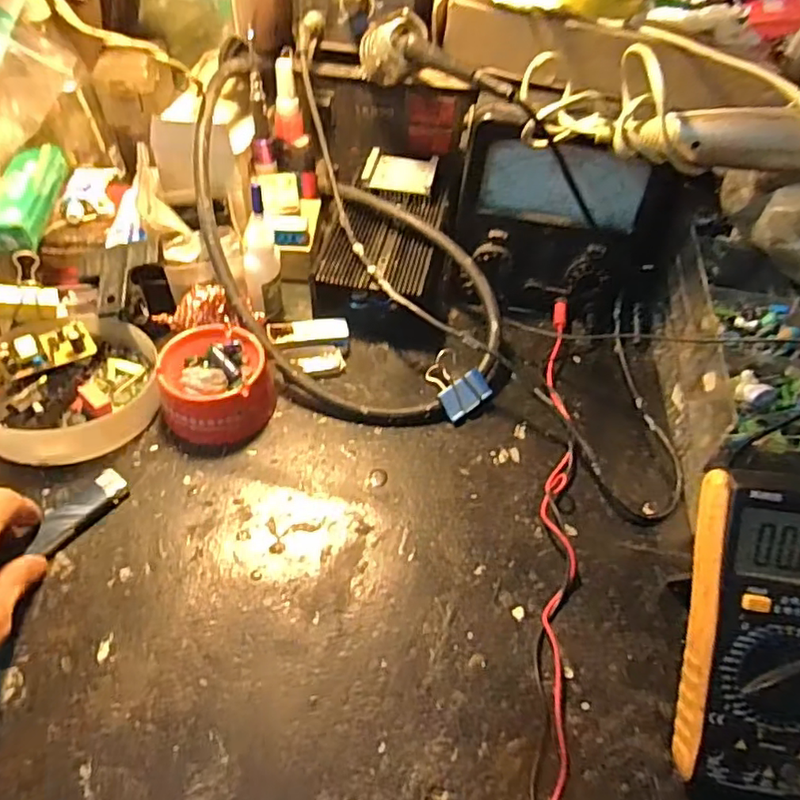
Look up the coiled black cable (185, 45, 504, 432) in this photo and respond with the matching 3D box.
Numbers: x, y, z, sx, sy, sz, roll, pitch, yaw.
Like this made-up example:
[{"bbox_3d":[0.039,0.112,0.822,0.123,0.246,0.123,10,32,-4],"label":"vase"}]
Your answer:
[{"bbox_3d":[-0.068,-0.157,0.521,0.206,0.156,0.367,-22,55,-21],"label":"coiled black cable"}]

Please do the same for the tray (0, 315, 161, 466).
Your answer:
[{"bbox_3d":[-0.256,-0.015,0.460,0.131,0.038,0.132,2,50,-3],"label":"tray"}]

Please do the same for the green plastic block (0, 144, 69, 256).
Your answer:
[{"bbox_3d":[-0.320,-0.177,0.517,0.037,0.029,0.148,-4,51,-8],"label":"green plastic block"}]

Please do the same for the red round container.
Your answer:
[{"bbox_3d":[-0.141,-0.011,0.466,0.080,0.043,0.085,2,50,-3],"label":"red round container"}]

